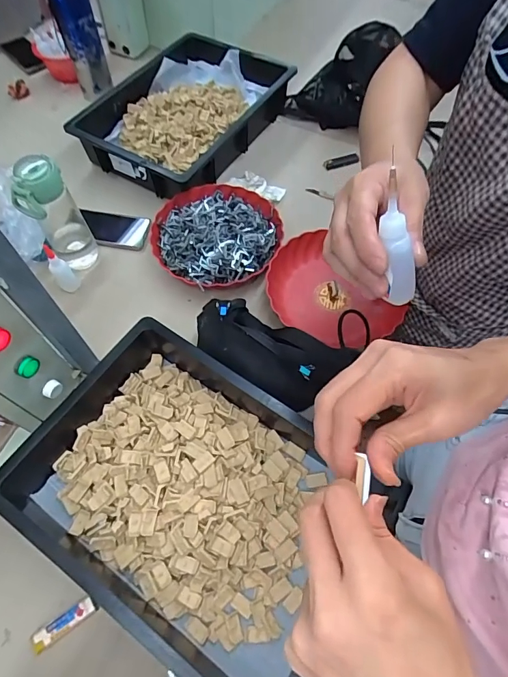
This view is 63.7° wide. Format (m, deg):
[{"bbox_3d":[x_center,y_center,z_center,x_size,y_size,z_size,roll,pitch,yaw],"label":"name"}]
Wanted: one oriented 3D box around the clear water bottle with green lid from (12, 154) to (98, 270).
[{"bbox_3d":[-0.335,-0.195,0.707,0.086,0.220,0.070,-25,65,-15],"label":"clear water bottle with green lid"}]

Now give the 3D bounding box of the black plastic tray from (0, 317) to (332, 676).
[{"bbox_3d":[-0.085,0.200,0.543,0.439,0.085,0.306,32,65,15],"label":"black plastic tray"}]

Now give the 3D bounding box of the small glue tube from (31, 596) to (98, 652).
[{"bbox_3d":[-0.237,0.356,0.511,0.080,0.012,0.024,-29,66,-17],"label":"small glue tube"}]

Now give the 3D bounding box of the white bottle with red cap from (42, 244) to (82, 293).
[{"bbox_3d":[-0.337,-0.122,0.716,0.033,0.095,0.031,1,61,-1],"label":"white bottle with red cap"}]

